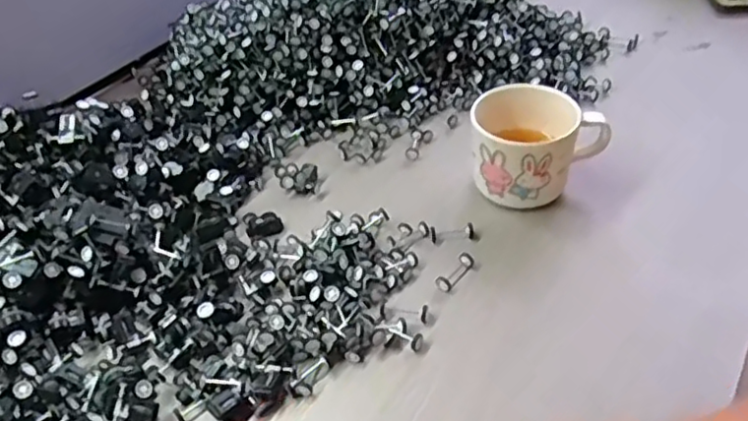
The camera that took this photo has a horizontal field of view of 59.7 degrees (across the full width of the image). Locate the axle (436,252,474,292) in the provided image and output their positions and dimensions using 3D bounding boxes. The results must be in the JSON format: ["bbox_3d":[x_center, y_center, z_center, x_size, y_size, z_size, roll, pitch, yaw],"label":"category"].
[{"bbox_3d":[0.054,0.040,0.432,0.010,0.008,0.033,31,53,31],"label":"axle"}]

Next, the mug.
[{"bbox_3d":[0.118,-0.046,0.477,0.094,0.066,0.079,10,45,14],"label":"mug"}]

